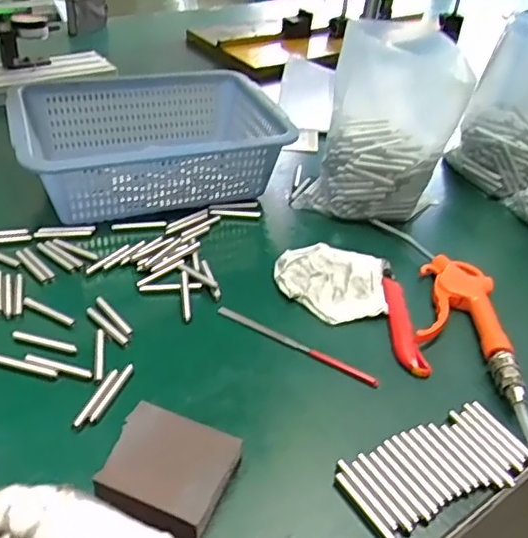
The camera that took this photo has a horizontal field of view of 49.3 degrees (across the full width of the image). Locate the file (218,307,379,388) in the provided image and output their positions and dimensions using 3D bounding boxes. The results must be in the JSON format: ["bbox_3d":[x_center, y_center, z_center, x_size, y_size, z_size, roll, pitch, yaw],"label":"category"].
[{"bbox_3d":[0.027,0.066,0.507,0.158,0.006,0.011,24,41,22],"label":"file"}]

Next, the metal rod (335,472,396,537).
[{"bbox_3d":[0.068,0.160,0.384,0.006,0.004,0.058,-18,43,-28],"label":"metal rod"}]

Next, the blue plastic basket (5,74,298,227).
[{"bbox_3d":[-0.145,-0.164,0.719,0.302,0.091,0.241,-9,40,-18],"label":"blue plastic basket"}]

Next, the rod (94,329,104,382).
[{"bbox_3d":[-0.137,0.070,0.477,0.008,0.004,0.059,-4,38,-12],"label":"rod"}]

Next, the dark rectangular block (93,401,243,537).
[{"bbox_3d":[-0.064,0.136,0.383,0.079,0.030,0.075,16,39,14],"label":"dark rectangular block"}]

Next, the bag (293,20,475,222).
[{"bbox_3d":[0.129,-0.150,0.632,0.153,0.213,0.077,12,38,9],"label":"bag"}]

